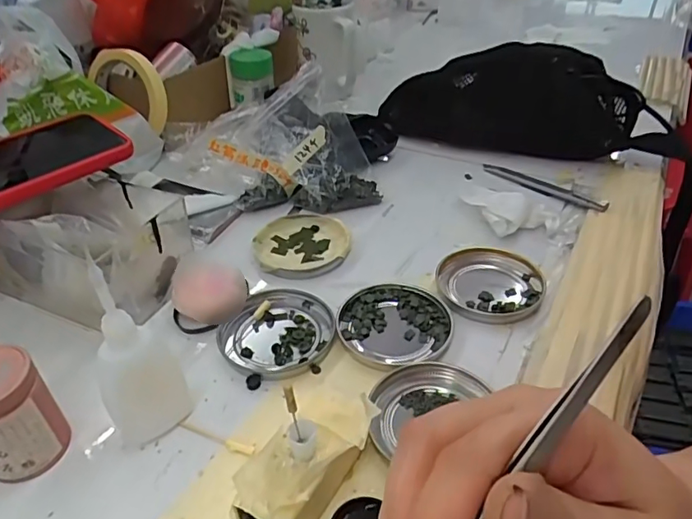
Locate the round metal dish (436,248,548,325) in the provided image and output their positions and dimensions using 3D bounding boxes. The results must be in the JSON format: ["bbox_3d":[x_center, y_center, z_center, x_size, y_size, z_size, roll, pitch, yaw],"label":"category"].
[{"bbox_3d":[0.109,0.018,0.410,0.078,0.009,0.077,-1,37,1],"label":"round metal dish"}]

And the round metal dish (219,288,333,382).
[{"bbox_3d":[-0.048,0.050,0.375,0.078,0.008,0.077,-1,37,1],"label":"round metal dish"}]

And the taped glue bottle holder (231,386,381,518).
[{"bbox_3d":[-0.019,0.105,0.275,0.045,0.044,0.087,16,41,22],"label":"taped glue bottle holder"}]

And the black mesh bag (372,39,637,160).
[{"bbox_3d":[0.175,-0.176,0.587,0.259,0.100,0.049,11,39,17],"label":"black mesh bag"}]

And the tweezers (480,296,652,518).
[{"bbox_3d":[0.053,0.061,0.158,0.005,0.007,0.124,36,85,38],"label":"tweezers"}]

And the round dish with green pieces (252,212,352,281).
[{"bbox_3d":[-0.037,-0.013,0.457,0.078,0.012,0.082,-1,37,1],"label":"round dish with green pieces"}]

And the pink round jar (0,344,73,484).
[{"bbox_3d":[-0.182,0.085,0.292,0.040,0.065,0.043,-1,37,1],"label":"pink round jar"}]

